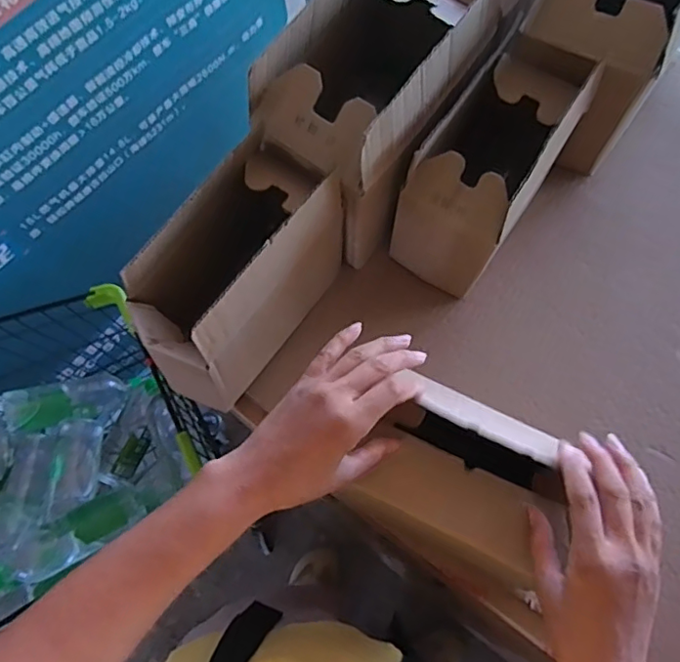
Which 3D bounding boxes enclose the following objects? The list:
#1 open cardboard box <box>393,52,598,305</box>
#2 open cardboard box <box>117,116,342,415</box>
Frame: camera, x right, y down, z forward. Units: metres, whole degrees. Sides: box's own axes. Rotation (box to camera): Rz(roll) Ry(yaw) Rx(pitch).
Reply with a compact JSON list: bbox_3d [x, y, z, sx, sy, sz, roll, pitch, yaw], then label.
[{"bbox_3d":[0.139,-0.147,0.543,0.095,0.170,0.178,32,75,13],"label":"open cardboard box"},{"bbox_3d":[-0.086,-0.046,0.499,0.095,0.170,0.210,32,75,13],"label":"open cardboard box"}]

